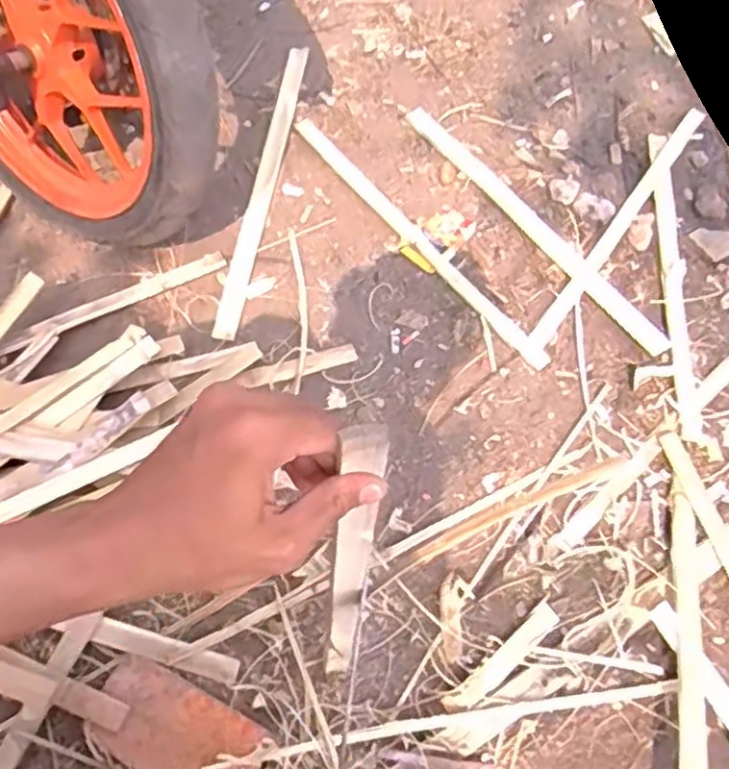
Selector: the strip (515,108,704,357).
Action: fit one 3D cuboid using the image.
[{"bbox_3d":[0.373,-0.236,1.022,0.027,0.008,0.545,34,66,13],"label":"strip"}]

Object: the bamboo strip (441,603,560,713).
[{"bbox_3d":[0.148,0.293,0.745,0.155,0.008,0.026,-35,71,-19],"label":"bamboo strip"}]

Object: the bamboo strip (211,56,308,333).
[{"bbox_3d":[-0.145,-0.301,1.022,0.030,0.010,0.537,9,63,1],"label":"bamboo strip"}]

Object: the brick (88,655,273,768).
[{"bbox_3d":[-0.181,0.343,0.689,0.167,0.038,0.085,26,64,9],"label":"brick"}]

